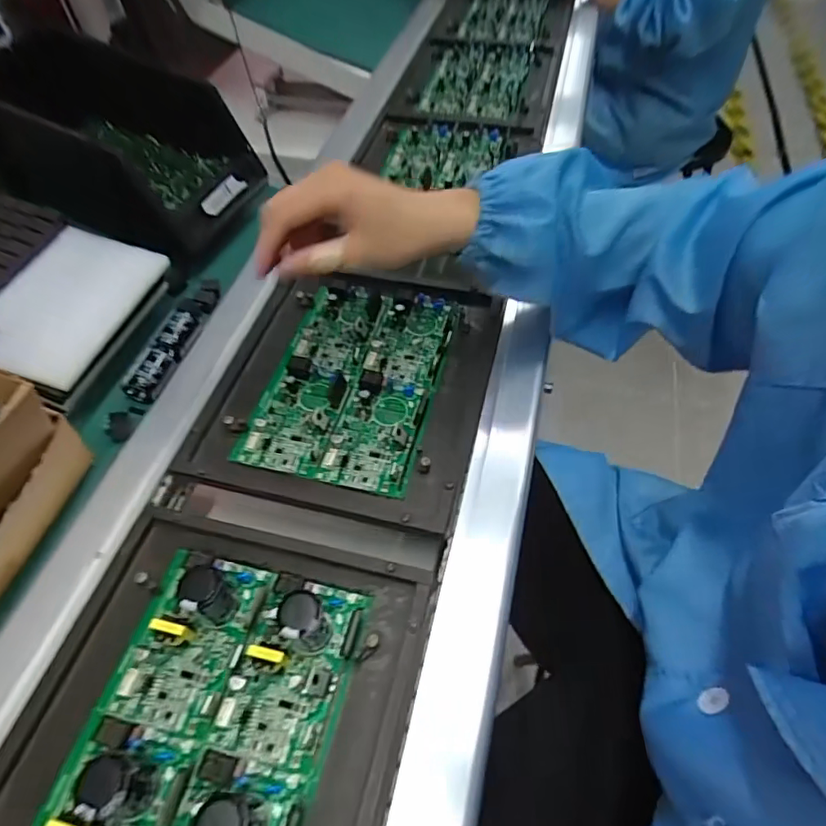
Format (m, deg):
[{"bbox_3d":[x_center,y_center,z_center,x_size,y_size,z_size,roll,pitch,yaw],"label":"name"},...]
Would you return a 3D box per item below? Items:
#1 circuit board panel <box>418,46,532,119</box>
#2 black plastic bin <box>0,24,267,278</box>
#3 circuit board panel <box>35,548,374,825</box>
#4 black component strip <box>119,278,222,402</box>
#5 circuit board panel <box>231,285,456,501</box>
[{"bbox_3d":[0.109,-0.547,0.885,0.143,0.028,0.299,12,56,8],"label":"circuit board panel"},{"bbox_3d":[-0.311,-0.283,0.567,0.251,0.131,0.163,20,57,17],"label":"black plastic bin"},{"bbox_3d":[-0.130,0.192,0.320,0.151,0.045,0.220,10,55,11],"label":"circuit board panel"},{"bbox_3d":[-0.221,-0.074,0.512,0.028,0.027,0.145,12,55,12],"label":"black component strip"},{"bbox_3d":[-0.053,-0.036,0.496,0.147,0.020,0.214,11,55,11],"label":"circuit board panel"}]

